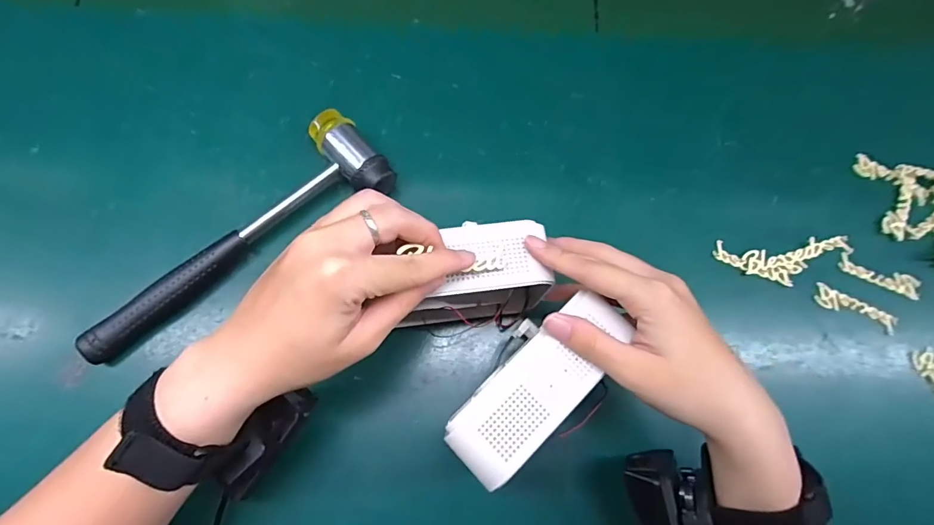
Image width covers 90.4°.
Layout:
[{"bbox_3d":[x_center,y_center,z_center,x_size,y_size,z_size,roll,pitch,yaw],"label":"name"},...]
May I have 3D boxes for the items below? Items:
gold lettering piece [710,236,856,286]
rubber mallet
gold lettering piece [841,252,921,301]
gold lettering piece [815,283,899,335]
[{"bbox_3d":[0.262,-0.001,0.381,0.110,0.004,0.038,-2,74,-1],"label":"gold lettering piece"},{"bbox_3d":[-0.180,-0.023,0.355,0.253,0.038,0.079,-35,78,-13],"label":"rubber mallet"},{"bbox_3d":[0.338,0.010,0.378,0.061,0.008,0.017,25,73,4],"label":"gold lettering piece"},{"bbox_3d":[0.313,0.038,0.373,0.063,0.004,0.016,28,73,5],"label":"gold lettering piece"}]

